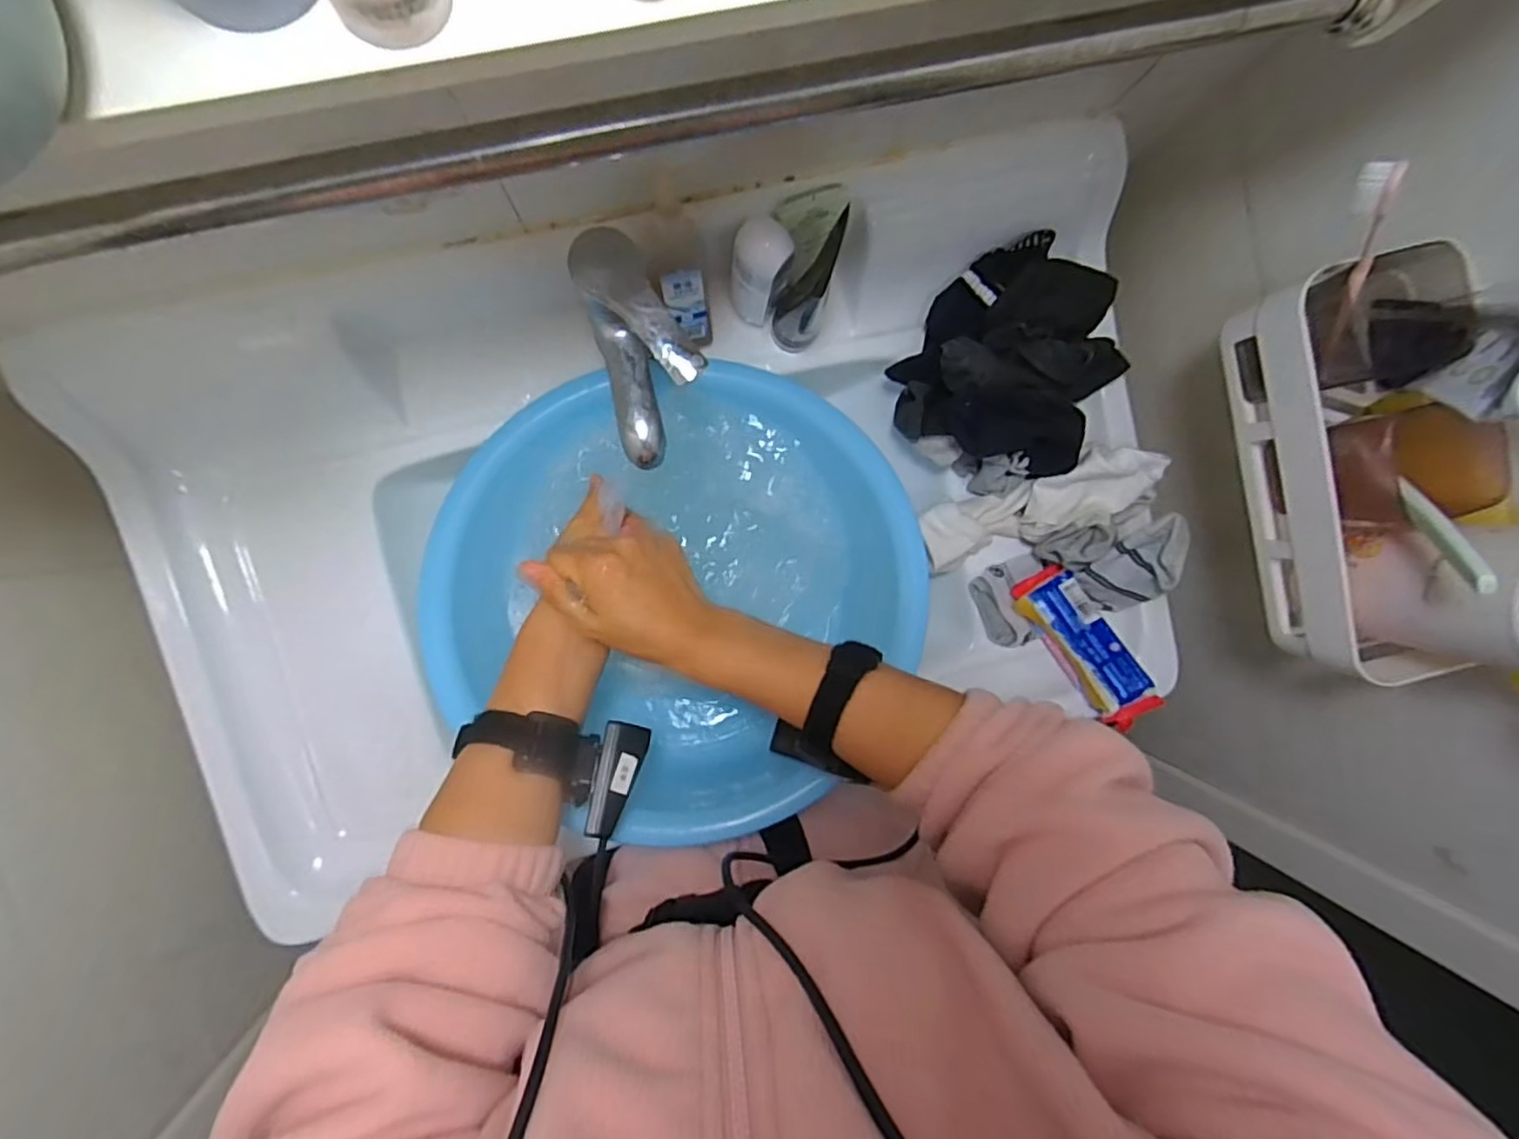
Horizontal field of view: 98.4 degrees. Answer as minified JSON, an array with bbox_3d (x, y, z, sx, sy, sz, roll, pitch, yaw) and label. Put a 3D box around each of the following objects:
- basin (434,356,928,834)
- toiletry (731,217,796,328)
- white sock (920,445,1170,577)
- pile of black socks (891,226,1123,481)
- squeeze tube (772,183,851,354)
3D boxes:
[{"bbox_3d":[-0.058,-0.007,0.521,0.330,0.111,0.324,-1,94,-7],"label":"basin"},{"bbox_3d":[-0.001,-0.210,0.471,0.041,0.119,0.031,16,92,-8],"label":"toiletry"},{"bbox_3d":[0.234,-0.049,0.552,0.189,0.045,0.067,-20,97,18],"label":"white sock"},{"bbox_3d":[0.211,-0.172,0.525,0.156,0.078,0.184,28,90,-8],"label":"pile of black socks"},{"bbox_3d":[0.034,-0.229,0.510,0.054,0.136,0.034,0,51,-7],"label":"squeeze tube"}]

